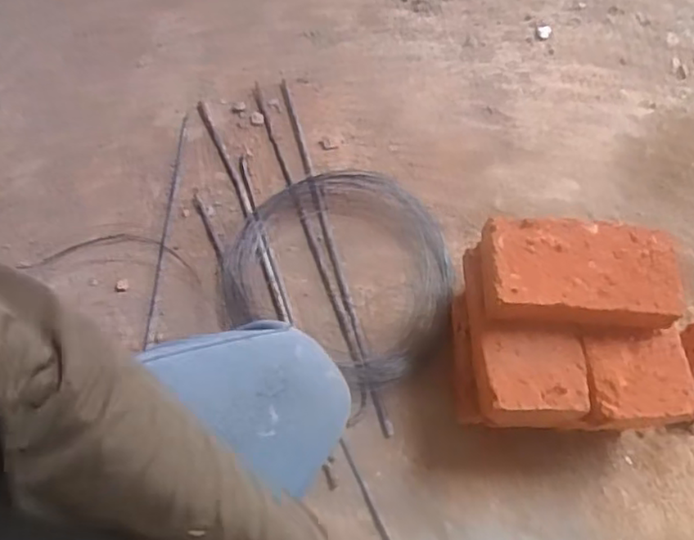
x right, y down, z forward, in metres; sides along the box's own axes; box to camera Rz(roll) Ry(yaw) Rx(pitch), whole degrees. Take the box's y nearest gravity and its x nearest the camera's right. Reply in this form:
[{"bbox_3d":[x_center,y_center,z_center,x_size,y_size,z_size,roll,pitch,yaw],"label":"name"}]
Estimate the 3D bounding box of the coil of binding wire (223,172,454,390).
[{"bbox_3d":[0.004,-0.004,0.853,0.296,0.040,0.278,1,64,-2],"label":"coil of binding wire"}]

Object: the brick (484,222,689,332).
[{"bbox_3d":[0.239,0.003,0.675,0.200,0.048,0.106,2,64,-2],"label":"brick"}]

